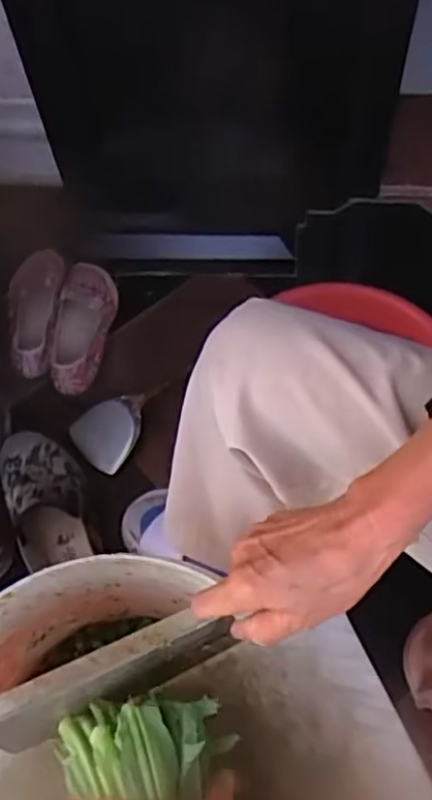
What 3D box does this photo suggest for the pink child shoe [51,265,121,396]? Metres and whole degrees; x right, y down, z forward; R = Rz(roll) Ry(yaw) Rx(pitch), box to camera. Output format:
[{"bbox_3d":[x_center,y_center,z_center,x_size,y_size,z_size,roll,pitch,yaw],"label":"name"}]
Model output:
[{"bbox_3d":[-0.188,-0.121,0.951,0.068,0.059,0.221,0,62,3],"label":"pink child shoe"}]

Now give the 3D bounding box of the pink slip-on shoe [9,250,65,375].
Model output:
[{"bbox_3d":[-0.261,-0.129,0.954,0.073,0.046,0.200,-1,62,3],"label":"pink slip-on shoe"}]

